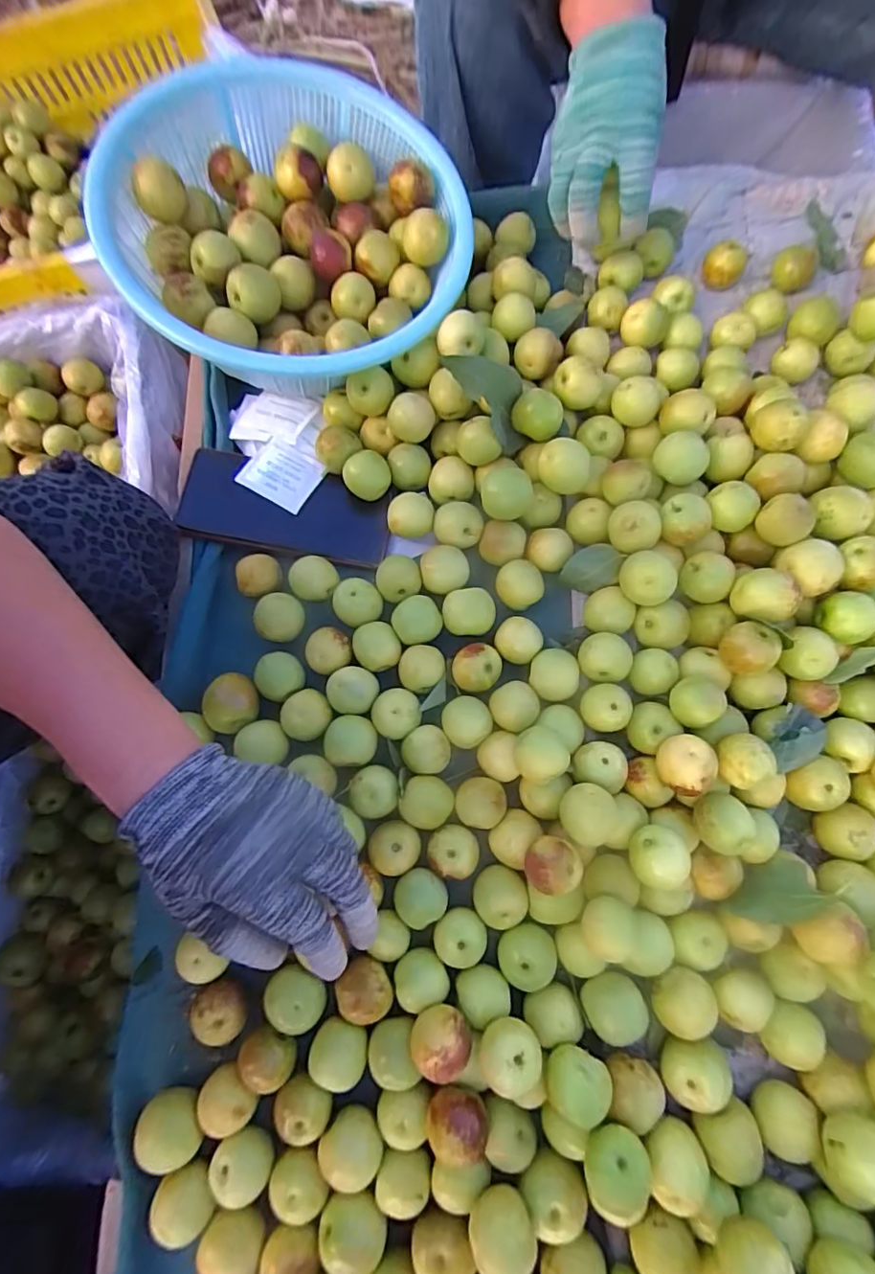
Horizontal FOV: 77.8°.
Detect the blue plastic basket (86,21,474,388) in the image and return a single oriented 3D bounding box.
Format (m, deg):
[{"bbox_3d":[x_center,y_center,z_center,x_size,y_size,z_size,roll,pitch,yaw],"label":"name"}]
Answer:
[{"bbox_3d":[-0.106,-0.305,0.417,0.236,0.092,0.258,0,76,1],"label":"blue plastic basket"}]

